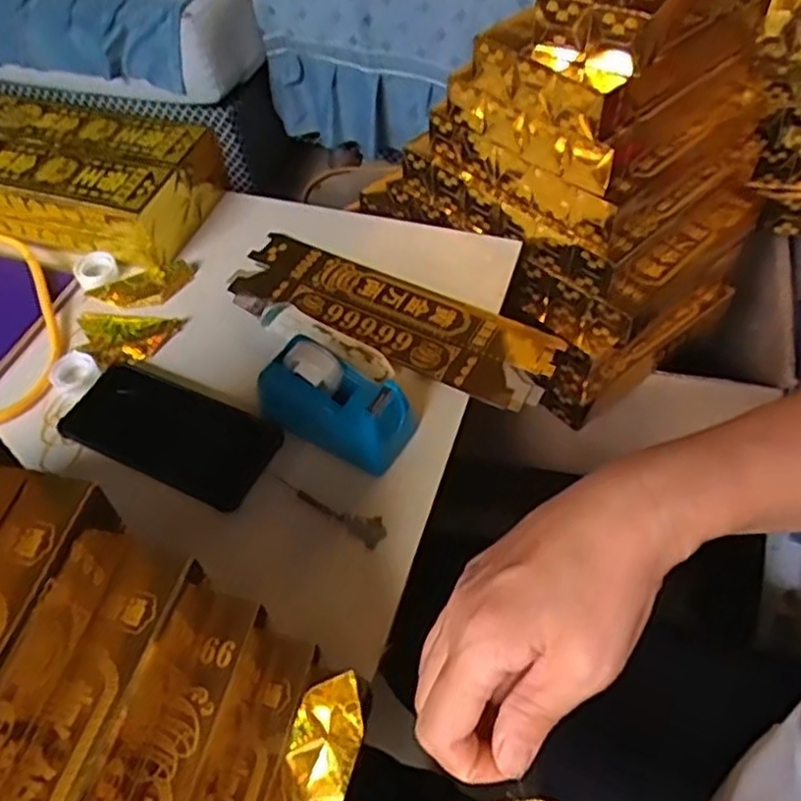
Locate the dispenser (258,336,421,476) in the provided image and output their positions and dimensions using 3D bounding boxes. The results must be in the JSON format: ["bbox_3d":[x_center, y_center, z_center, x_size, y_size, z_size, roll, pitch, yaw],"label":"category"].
[{"bbox_3d":[-0.044,-0.001,0.529,0.113,0.062,0.059,26,60,21],"label":"dispenser"}]

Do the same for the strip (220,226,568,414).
[{"bbox_3d":[-0.011,-0.072,0.618,0.287,0.012,0.095,21,58,19],"label":"strip"}]

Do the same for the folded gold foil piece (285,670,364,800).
[{"bbox_3d":[-0.036,0.162,0.353,0.033,0.008,0.056,19,69,-1],"label":"folded gold foil piece"}]

